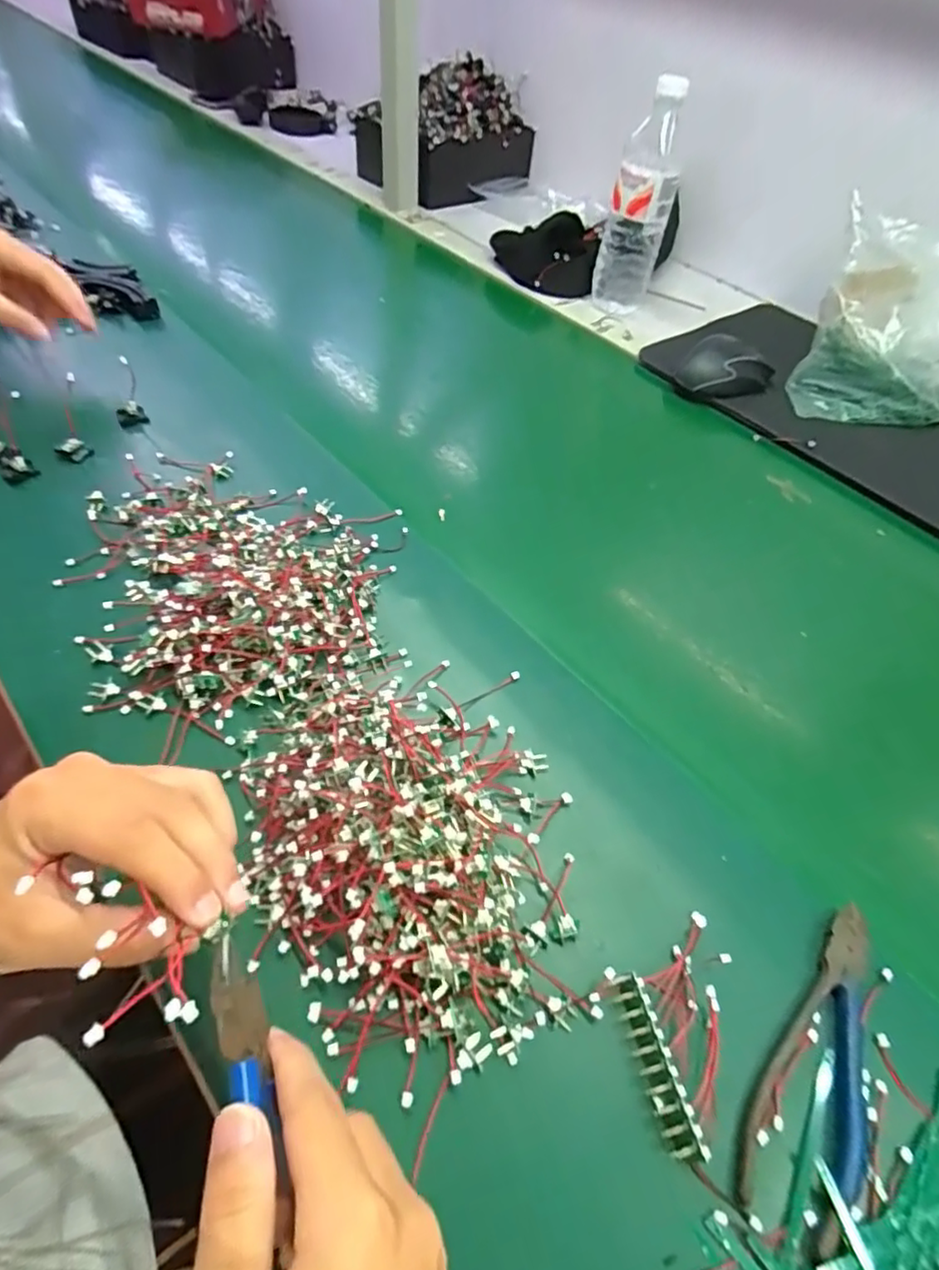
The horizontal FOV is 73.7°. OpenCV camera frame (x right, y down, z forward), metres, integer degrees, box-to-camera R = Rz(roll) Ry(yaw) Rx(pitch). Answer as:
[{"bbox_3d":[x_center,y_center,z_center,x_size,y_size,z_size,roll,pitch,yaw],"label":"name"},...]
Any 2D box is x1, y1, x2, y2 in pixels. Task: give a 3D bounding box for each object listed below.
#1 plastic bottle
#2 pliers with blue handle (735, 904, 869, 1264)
[{"bbox_3d":[0.201,-0.504,0.735,0.068,0.216,0.061,16,52,7],"label":"plastic bottle"},{"bbox_3d":[0.172,0.201,0.297,0.051,0.009,0.144,32,55,18],"label":"pliers with blue handle"}]

